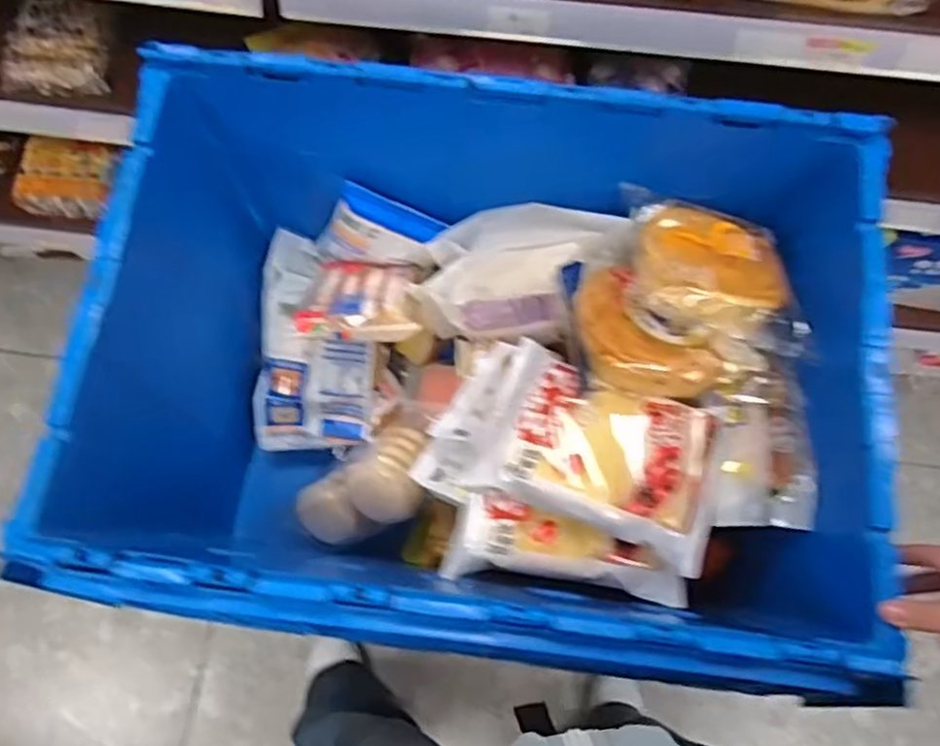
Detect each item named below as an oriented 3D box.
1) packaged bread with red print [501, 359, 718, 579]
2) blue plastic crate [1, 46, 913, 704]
[{"bbox_3d":[0.113,0.063,0.542,0.159,0.034,0.114,27,75,9],"label":"packaged bread with red print"},{"bbox_3d":[0.006,0.018,0.666,0.583,0.351,0.411,6,73,2],"label":"blue plastic crate"}]

